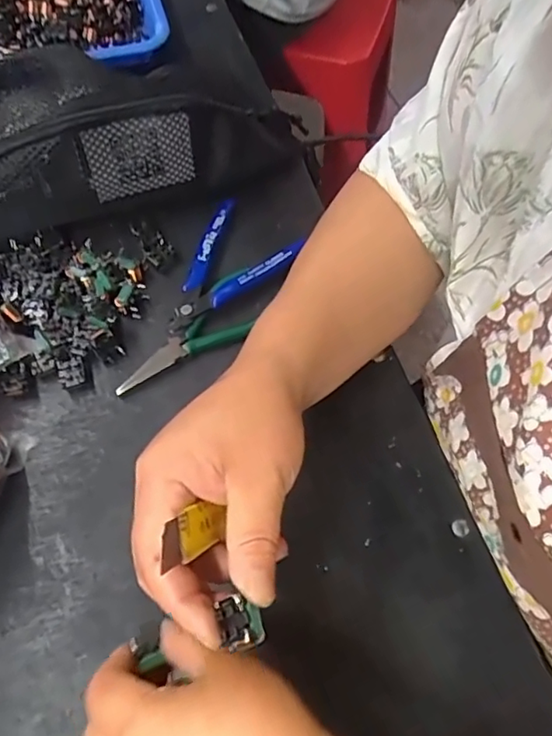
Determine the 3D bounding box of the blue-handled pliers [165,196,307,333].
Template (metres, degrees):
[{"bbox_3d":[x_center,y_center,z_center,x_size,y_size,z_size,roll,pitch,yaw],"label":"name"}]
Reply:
[{"bbox_3d":[-0.038,-0.069,0.423,0.072,0.014,0.112,32,66,15],"label":"blue-handled pliers"}]

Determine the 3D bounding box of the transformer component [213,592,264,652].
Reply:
[{"bbox_3d":[-0.014,0.100,0.234,0.017,0.008,0.019,-7,63,-4],"label":"transformer component"}]

